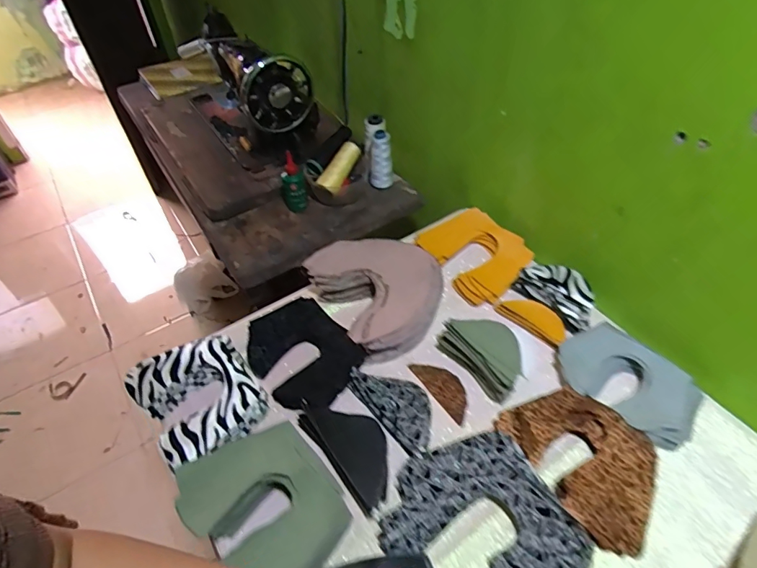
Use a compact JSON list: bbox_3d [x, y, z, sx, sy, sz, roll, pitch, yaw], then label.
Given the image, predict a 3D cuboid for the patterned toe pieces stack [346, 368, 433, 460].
[{"bbox_3d":[0.029,0.157,0.621,0.071,0.028,0.138,-32,54,-24],"label":"patterned toe pieces stack"}]

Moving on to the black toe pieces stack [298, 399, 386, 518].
[{"bbox_3d":[-0.031,0.186,0.564,0.078,0.038,0.157,-32,54,-24],"label":"black toe pieces stack"}]

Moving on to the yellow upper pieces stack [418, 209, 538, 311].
[{"bbox_3d":[0.162,-0.049,0.782,0.138,0.043,0.166,-25,52,-19],"label":"yellow upper pieces stack"}]

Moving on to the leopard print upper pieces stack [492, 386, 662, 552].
[{"bbox_3d":[0.241,0.202,0.556,0.131,0.039,0.192,-32,54,-23],"label":"leopard print upper pieces stack"}]

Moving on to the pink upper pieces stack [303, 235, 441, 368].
[{"bbox_3d":[0.013,0.007,0.720,0.186,0.078,0.178,-25,52,-19],"label":"pink upper pieces stack"}]

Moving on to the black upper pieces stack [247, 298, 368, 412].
[{"bbox_3d":[-0.108,0.101,0.679,0.130,0.050,0.163,-34,55,-25],"label":"black upper pieces stack"}]

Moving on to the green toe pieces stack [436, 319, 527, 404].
[{"bbox_3d":[0.141,0.092,0.638,0.053,0.078,0.125,-27,52,-20],"label":"green toe pieces stack"}]

